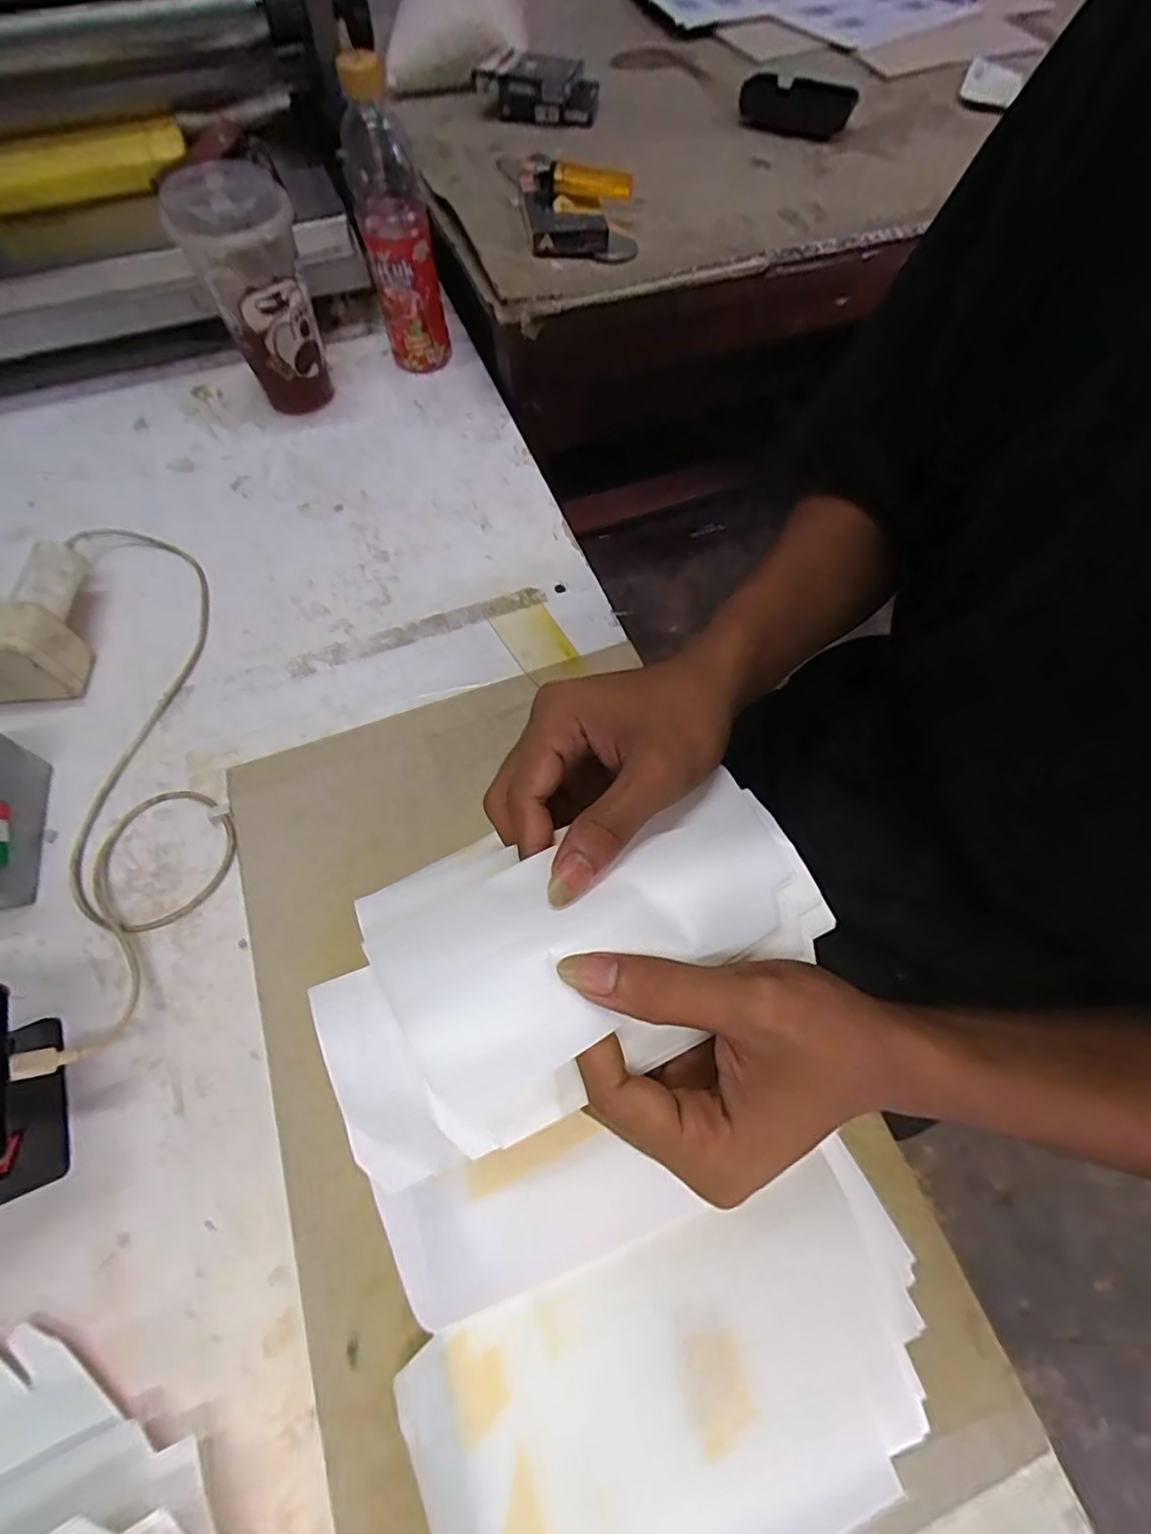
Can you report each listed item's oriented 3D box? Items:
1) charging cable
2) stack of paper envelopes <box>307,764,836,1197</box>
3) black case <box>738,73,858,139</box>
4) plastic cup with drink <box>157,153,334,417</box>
[{"bbox_3d":[-0.282,-0.029,0.383,0.110,0.046,0.396,-14,64,-6],"label":"charging cable"},{"bbox_3d":[0.008,0.063,0.240,0.205,0.040,0.107,-20,65,-22],"label":"stack of paper envelopes"},{"bbox_3d":[0.217,-0.657,0.608,0.113,0.022,0.068,32,69,14],"label":"black case"},{"bbox_3d":[-0.250,-0.372,0.493,0.079,0.147,0.086,0,64,0],"label":"plastic cup with drink"}]

